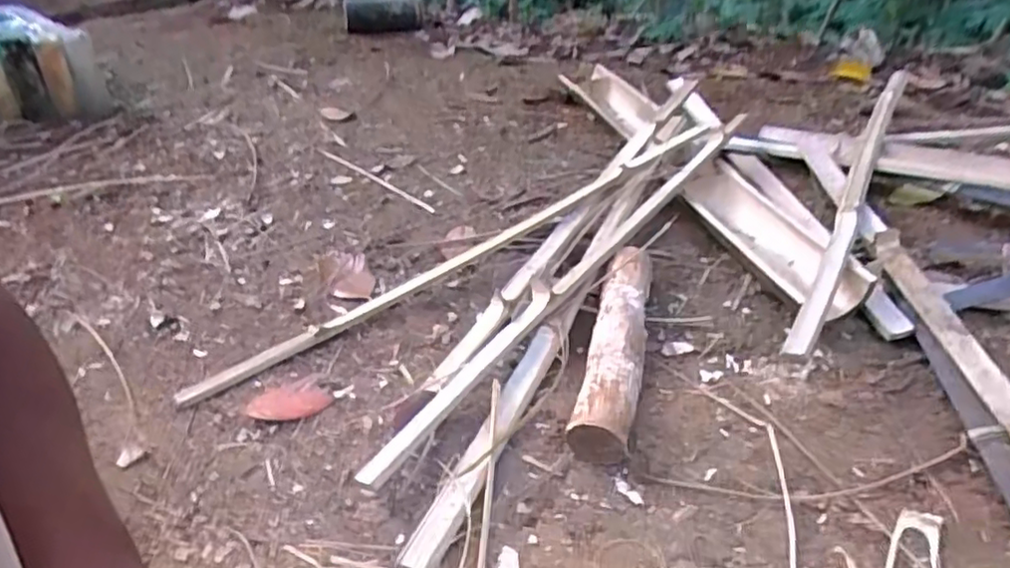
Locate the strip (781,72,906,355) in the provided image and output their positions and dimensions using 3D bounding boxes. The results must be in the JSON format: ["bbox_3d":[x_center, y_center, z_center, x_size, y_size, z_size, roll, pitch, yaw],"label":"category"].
[{"bbox_3d":[0.502,-0.146,0.932,0.030,0.029,0.787,16,42,28],"label":"strip"}]

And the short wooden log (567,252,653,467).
[{"bbox_3d":[0.135,0.070,0.774,0.062,0.062,0.313,6,39,16],"label":"short wooden log"}]

